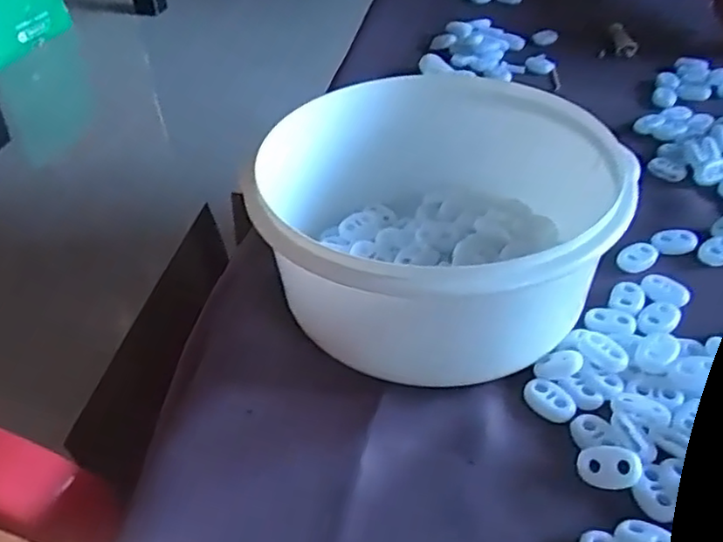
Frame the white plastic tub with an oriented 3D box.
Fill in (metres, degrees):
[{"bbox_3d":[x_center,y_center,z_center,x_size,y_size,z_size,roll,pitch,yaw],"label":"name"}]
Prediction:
[{"bbox_3d":[0.035,-0.020,0.311,0.153,0.073,0.150,-2,40,2],"label":"white plastic tub"}]

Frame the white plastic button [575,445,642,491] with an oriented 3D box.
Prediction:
[{"bbox_3d":[0.092,0.073,0.250,0.022,0.004,0.015,-2,70,29],"label":"white plastic button"}]

